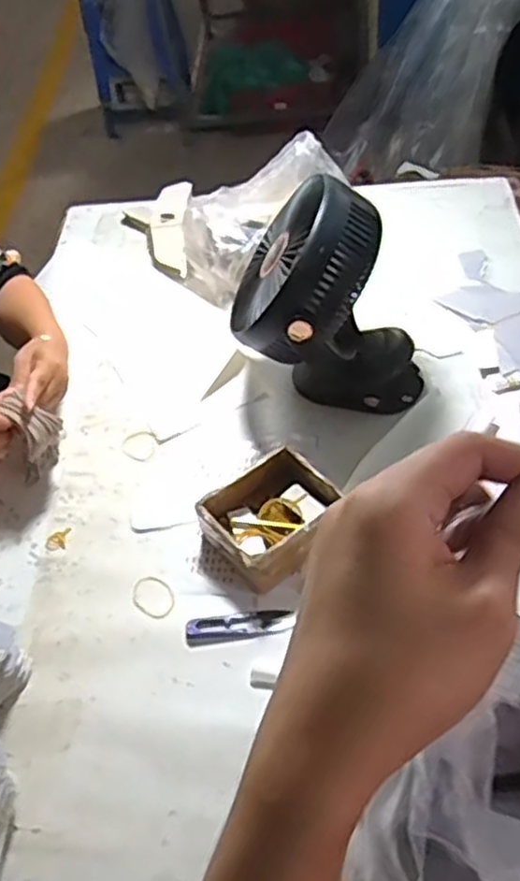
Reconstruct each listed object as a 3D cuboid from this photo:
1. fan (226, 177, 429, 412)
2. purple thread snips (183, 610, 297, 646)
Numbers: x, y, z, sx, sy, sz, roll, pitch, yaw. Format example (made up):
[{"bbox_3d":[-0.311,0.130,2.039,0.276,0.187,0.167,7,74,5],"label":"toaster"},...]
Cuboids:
[{"bbox_3d":[0.073,-0.147,0.814,0.203,0.241,0.188,-2,51,7],"label":"fan"},{"bbox_3d":[-0.020,0.182,0.725,0.105,0.010,0.026,-7,50,1],"label":"purple thread snips"}]

